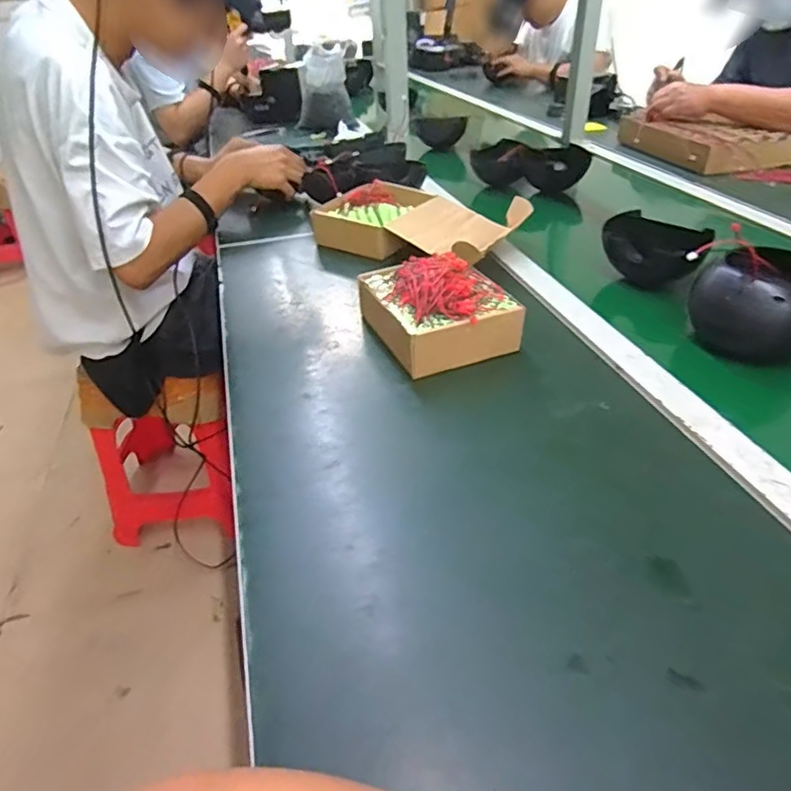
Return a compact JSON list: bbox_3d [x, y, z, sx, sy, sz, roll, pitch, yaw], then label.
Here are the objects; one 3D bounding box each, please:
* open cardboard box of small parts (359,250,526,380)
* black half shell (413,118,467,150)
[{"bbox_3d":[0.045,-0.105,0.651,0.145,0.078,0.164,-16,39,-17],"label":"open cardboard box of small parts"},{"bbox_3d":[0.111,-0.656,1.427,0.128,0.069,0.044,12,39,18],"label":"black half shell"}]

